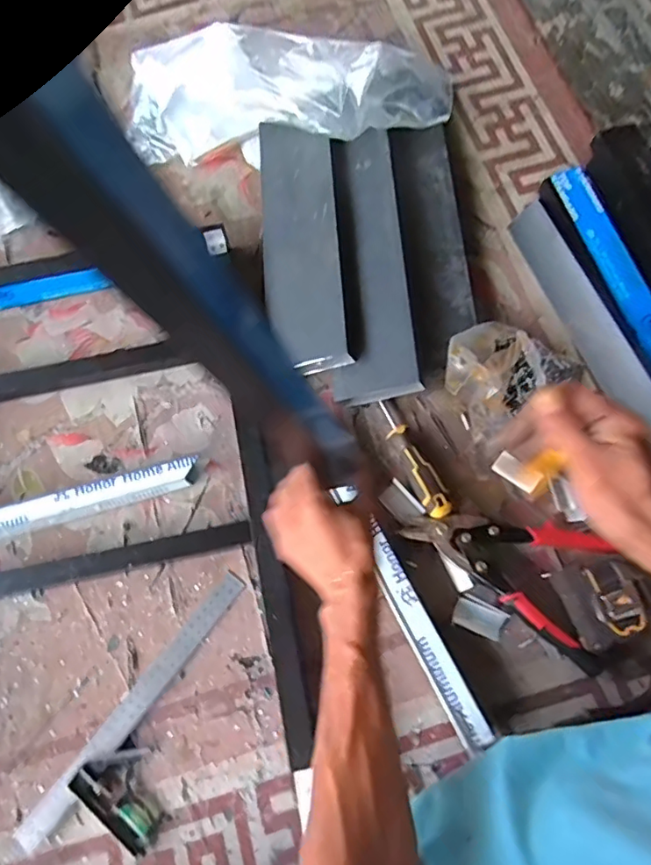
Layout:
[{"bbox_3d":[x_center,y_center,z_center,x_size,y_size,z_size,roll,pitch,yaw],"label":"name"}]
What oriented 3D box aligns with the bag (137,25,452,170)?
[{"bbox_3d":[-0.074,-0.424,0.715,0.433,0.123,0.159,13,72,22],"label":"bag"}]

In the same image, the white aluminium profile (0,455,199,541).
[{"bbox_3d":[-0.272,0.080,0.605,0.272,0.040,0.032,-15,72,-3],"label":"white aluminium profile"}]

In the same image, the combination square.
[{"bbox_3d":[-0.158,0.288,0.545,0.100,0.012,0.296,35,76,13],"label":"combination square"}]

